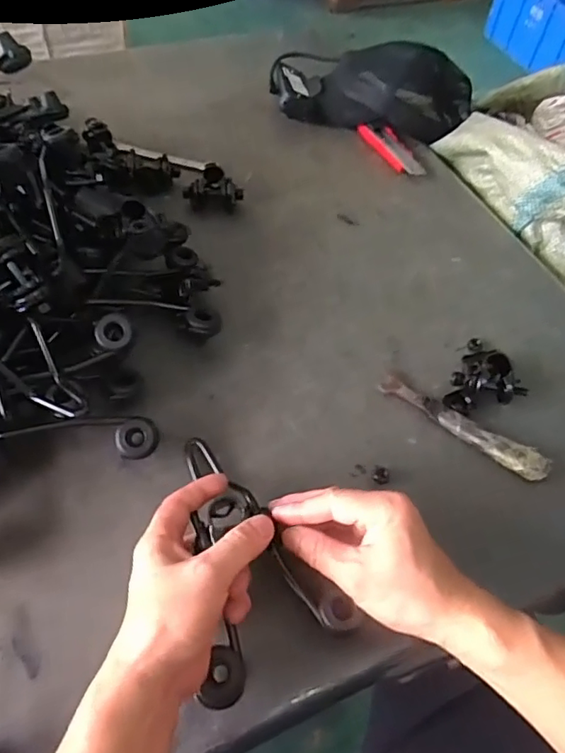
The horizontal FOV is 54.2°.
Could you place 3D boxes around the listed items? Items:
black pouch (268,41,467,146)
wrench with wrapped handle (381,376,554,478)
[{"bbox_3d":[0.130,-0.398,0.771,0.291,0.100,0.128,10,55,2],"label":"black pouch"},{"bbox_3d":[0.162,0.044,0.498,0.155,0.018,0.023,33,59,17],"label":"wrench with wrapped handle"}]

